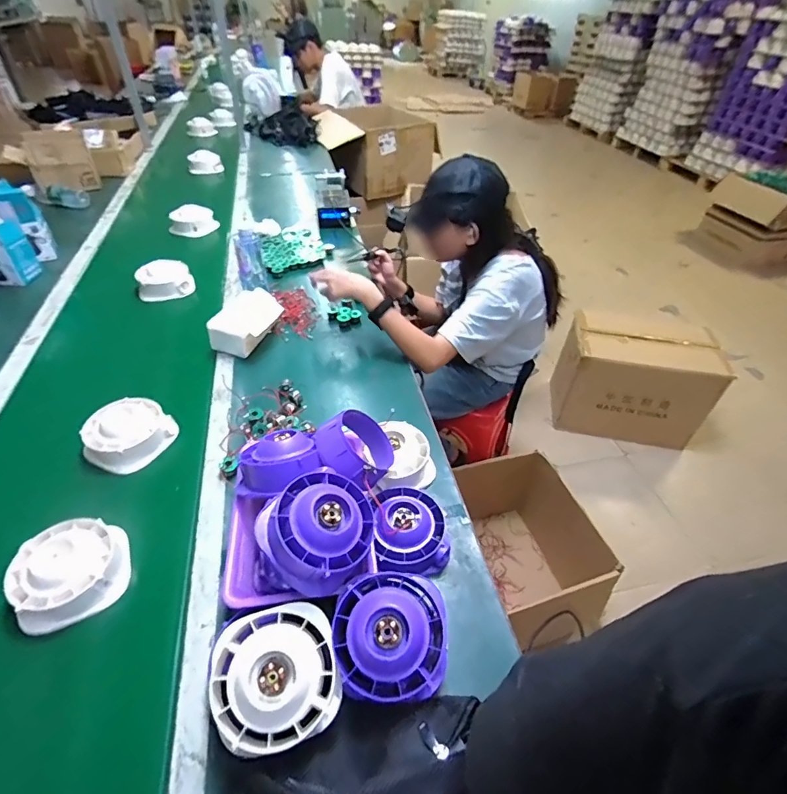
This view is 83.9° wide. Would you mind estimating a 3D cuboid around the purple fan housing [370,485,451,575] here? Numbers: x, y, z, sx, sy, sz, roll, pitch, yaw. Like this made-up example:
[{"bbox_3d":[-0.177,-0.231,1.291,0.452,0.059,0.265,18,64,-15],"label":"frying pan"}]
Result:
[{"bbox_3d":[0.025,0.199,0.672,0.111,0.074,0.131,-4,45,-9],"label":"purple fan housing"}]

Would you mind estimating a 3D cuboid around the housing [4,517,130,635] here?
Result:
[{"bbox_3d":[-0.462,0.241,0.621,0.141,0.059,0.137,-20,49,-22],"label":"housing"}]

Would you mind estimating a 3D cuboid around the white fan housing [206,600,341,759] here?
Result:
[{"bbox_3d":[-0.133,0.316,0.491,0.130,0.075,0.130,-11,70,-16],"label":"white fan housing"}]

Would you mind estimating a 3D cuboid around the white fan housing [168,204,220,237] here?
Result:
[{"bbox_3d":[-0.685,-0.598,1.492,0.156,0.074,0.074,-13,47,-17],"label":"white fan housing"}]

